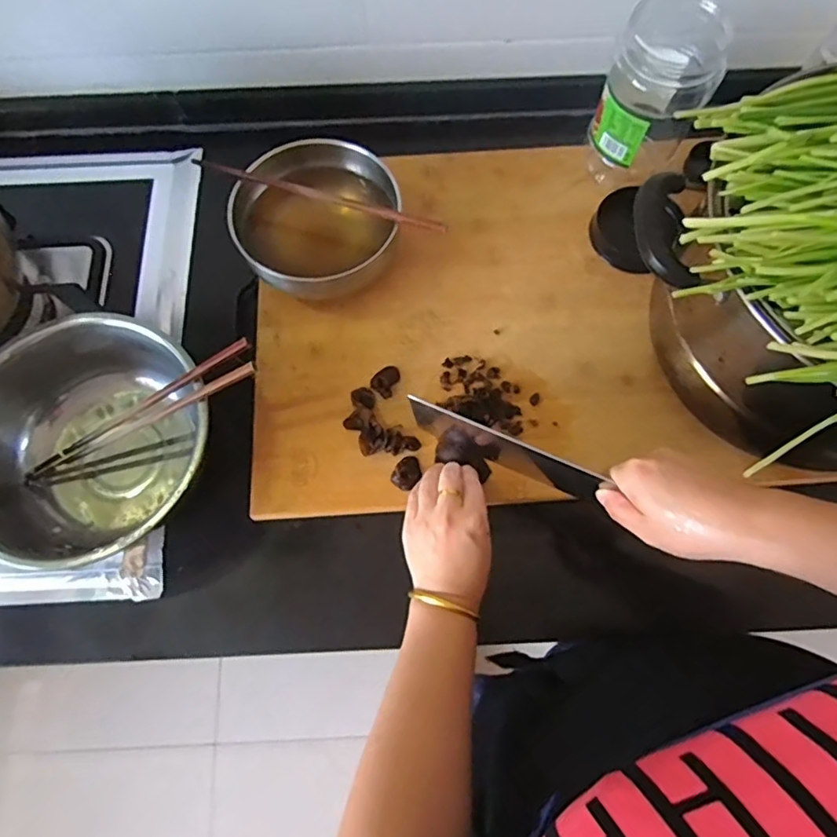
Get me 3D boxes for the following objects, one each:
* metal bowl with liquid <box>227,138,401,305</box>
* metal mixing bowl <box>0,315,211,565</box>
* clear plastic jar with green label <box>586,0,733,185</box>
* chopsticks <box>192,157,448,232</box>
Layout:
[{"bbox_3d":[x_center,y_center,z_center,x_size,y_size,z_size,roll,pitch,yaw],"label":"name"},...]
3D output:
[{"bbox_3d":[-0.101,-0.183,0.533,0.136,0.069,0.144,0,72,1],"label":"metal bowl with liquid"},{"bbox_3d":[-0.263,0.024,0.460,0.184,0.093,0.201,0,70,0],"label":"metal mixing bowl"},{"bbox_3d":[0.220,-0.298,0.533,0.085,0.145,0.090,0,72,1],"label":"clear plastic jar with green label"},{"bbox_3d":[-0.090,-0.202,0.503,0.238,0.014,0.012,19,73,7],"label":"chopsticks"}]

